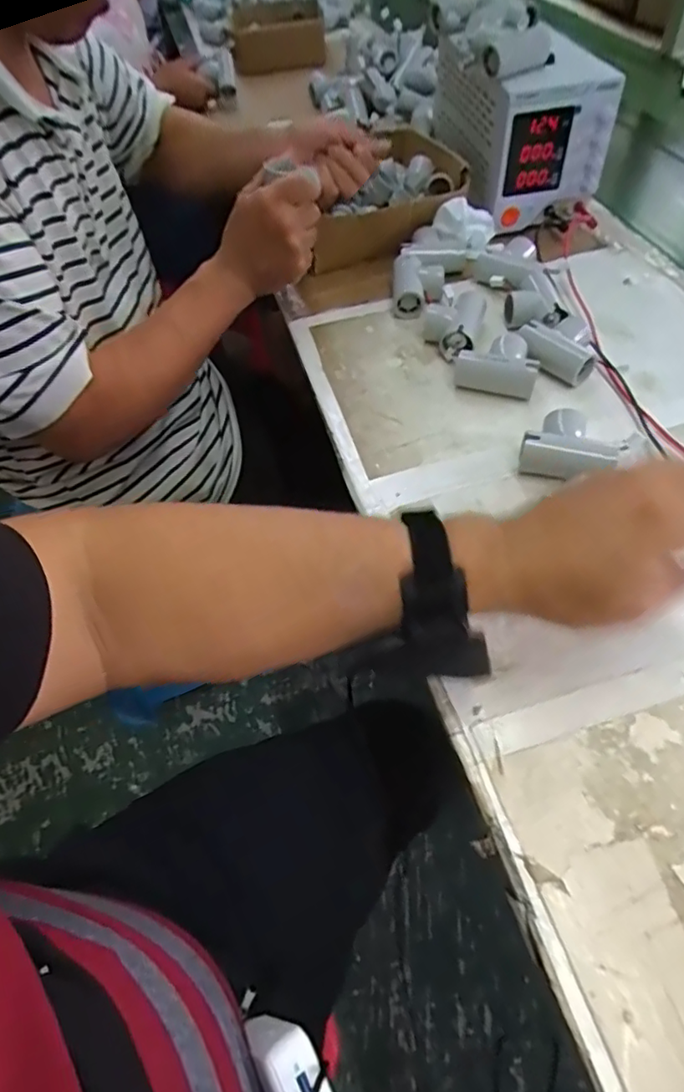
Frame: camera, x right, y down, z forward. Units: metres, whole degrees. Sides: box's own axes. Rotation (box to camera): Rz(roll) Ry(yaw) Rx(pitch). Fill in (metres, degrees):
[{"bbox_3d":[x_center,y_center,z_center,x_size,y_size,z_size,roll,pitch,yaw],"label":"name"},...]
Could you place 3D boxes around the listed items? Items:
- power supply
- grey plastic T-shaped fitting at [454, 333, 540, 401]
[{"bbox_3d":[0.213,-0.540,0.732,0.140,0.160,0.262,-8,53,-2],"label":"power supply"},{"bbox_3d":[0.150,-0.175,0.562,0.074,0.030,0.057,17,56,17],"label":"grey plastic T-shaped fitting"}]

